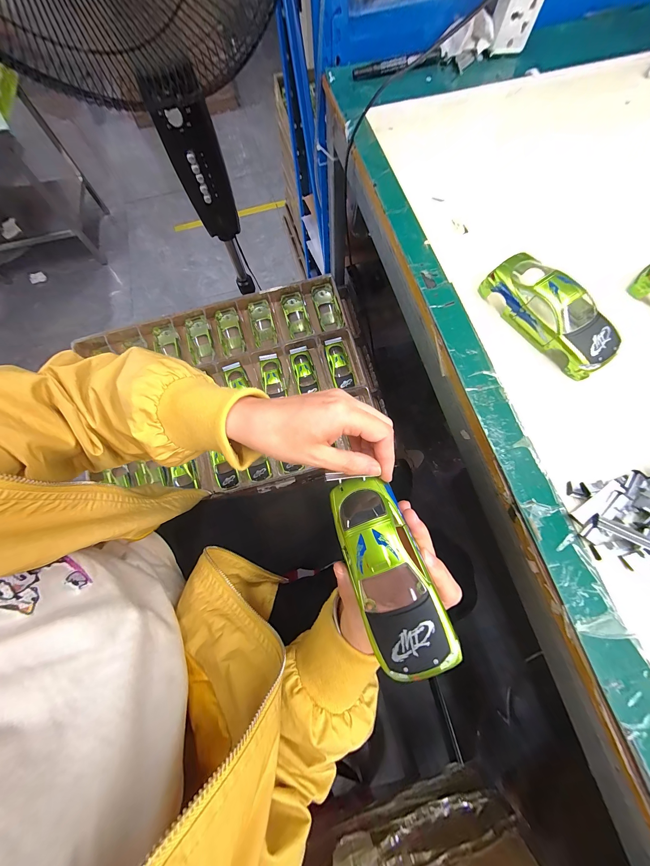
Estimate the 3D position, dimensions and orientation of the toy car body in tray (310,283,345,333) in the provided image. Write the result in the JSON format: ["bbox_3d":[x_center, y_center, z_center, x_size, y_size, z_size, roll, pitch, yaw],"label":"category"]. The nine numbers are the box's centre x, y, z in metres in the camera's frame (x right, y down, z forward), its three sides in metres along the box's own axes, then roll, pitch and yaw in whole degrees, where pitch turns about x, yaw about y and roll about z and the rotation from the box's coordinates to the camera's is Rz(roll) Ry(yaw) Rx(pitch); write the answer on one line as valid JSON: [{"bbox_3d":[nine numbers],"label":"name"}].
[{"bbox_3d":[0.006,-0.304,0.698,0.062,0.037,0.138,-14,72,-3],"label":"toy car body in tray"}]

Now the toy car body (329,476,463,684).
[{"bbox_3d":[0.040,0.088,0.189,0.048,0.022,0.124,-18,62,-4],"label":"toy car body"}]

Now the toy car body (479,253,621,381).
[{"bbox_3d":[0.207,-0.112,0.253,0.052,0.039,0.124,-34,74,-9],"label":"toy car body"}]

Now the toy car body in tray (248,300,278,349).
[{"bbox_3d":[-0.154,-0.264,0.695,0.052,0.033,0.123,-15,72,-3],"label":"toy car body in tray"}]

